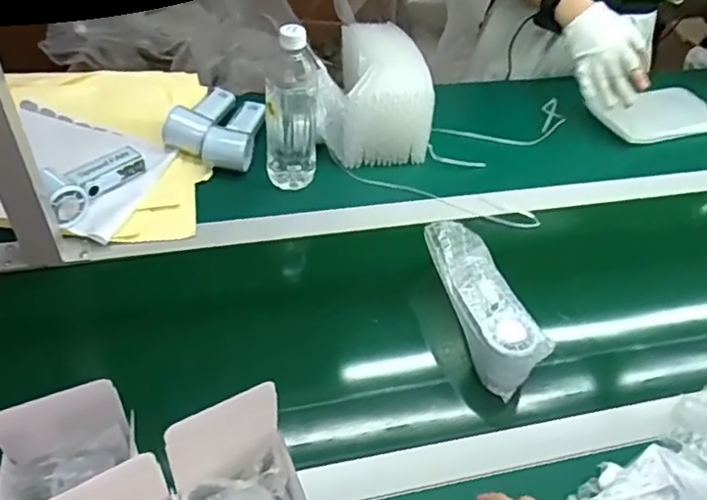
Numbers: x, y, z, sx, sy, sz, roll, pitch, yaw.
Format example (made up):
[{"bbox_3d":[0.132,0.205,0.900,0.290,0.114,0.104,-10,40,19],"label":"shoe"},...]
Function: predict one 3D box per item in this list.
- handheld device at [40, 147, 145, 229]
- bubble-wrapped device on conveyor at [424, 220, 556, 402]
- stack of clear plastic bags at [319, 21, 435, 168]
[{"bbox_3d":[-0.332,-0.092,0.778,0.054,0.047,0.149,25,50,16],"label":"handheld device"},{"bbox_3d":[0.144,0.055,0.696,0.073,0.066,0.202,-9,49,-14],"label":"bubble-wrapped device on conveyor"},{"bbox_3d":[0.026,-0.234,0.914,0.146,0.124,0.177,-4,48,-10],"label":"stack of clear plastic bags"}]

